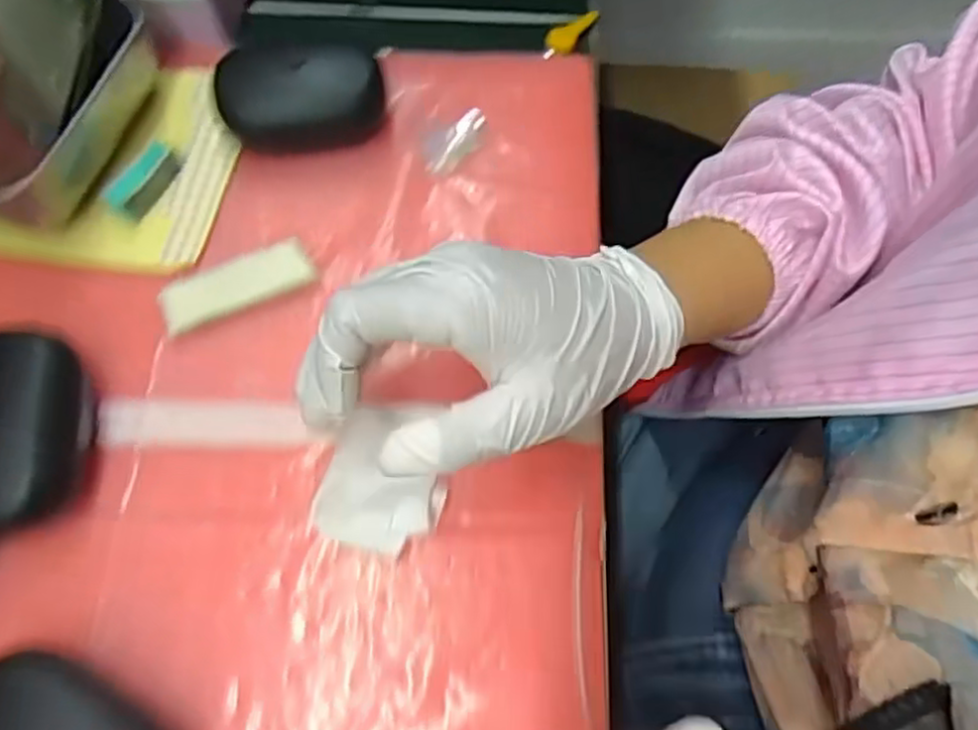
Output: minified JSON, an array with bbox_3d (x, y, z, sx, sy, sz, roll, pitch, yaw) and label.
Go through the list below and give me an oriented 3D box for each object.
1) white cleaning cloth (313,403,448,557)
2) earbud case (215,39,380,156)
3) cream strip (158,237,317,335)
[{"bbox_3d":[-0.043,0.045,0.300,0.050,0.009,0.066,13,67,6],"label":"white cleaning cloth"},{"bbox_3d":[-0.096,-0.138,0.357,0.080,0.035,0.045,-6,66,-3],"label":"earbud case"},{"bbox_3d":[-0.118,-0.039,0.329,0.068,0.008,0.024,-24,68,-11],"label":"cream strip"}]

